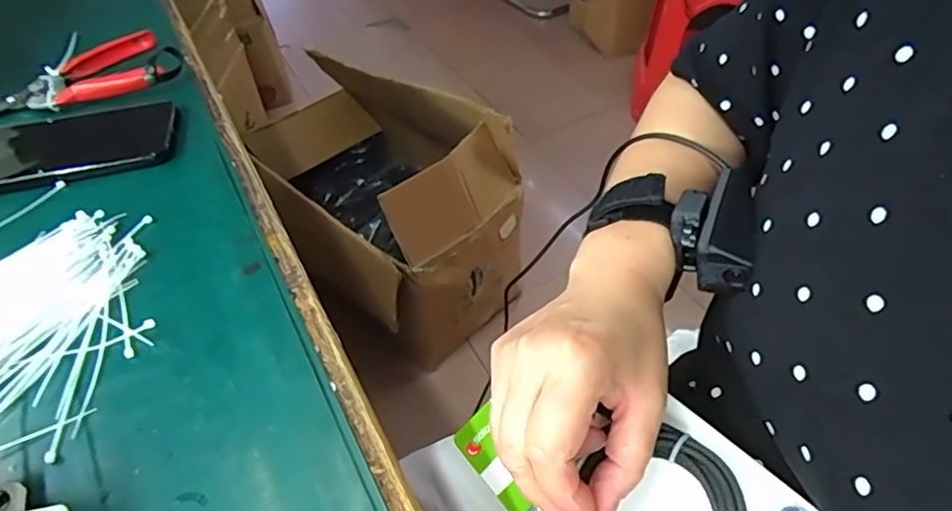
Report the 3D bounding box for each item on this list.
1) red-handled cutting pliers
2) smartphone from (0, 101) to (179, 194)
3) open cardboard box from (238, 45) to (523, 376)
[{"bbox_3d":[-0.344,-0.162,0.502,0.120,0.018,0.095,-22,50,-17],"label":"red-handled cutting pliers"},{"bbox_3d":[-0.308,-0.084,0.436,0.151,0.011,0.087,-12,48,-8],"label":"smartphone"},{"bbox_3d":[-0.218,-0.123,1.229,0.394,0.411,0.612,-33,53,-24],"label":"open cardboard box"}]

